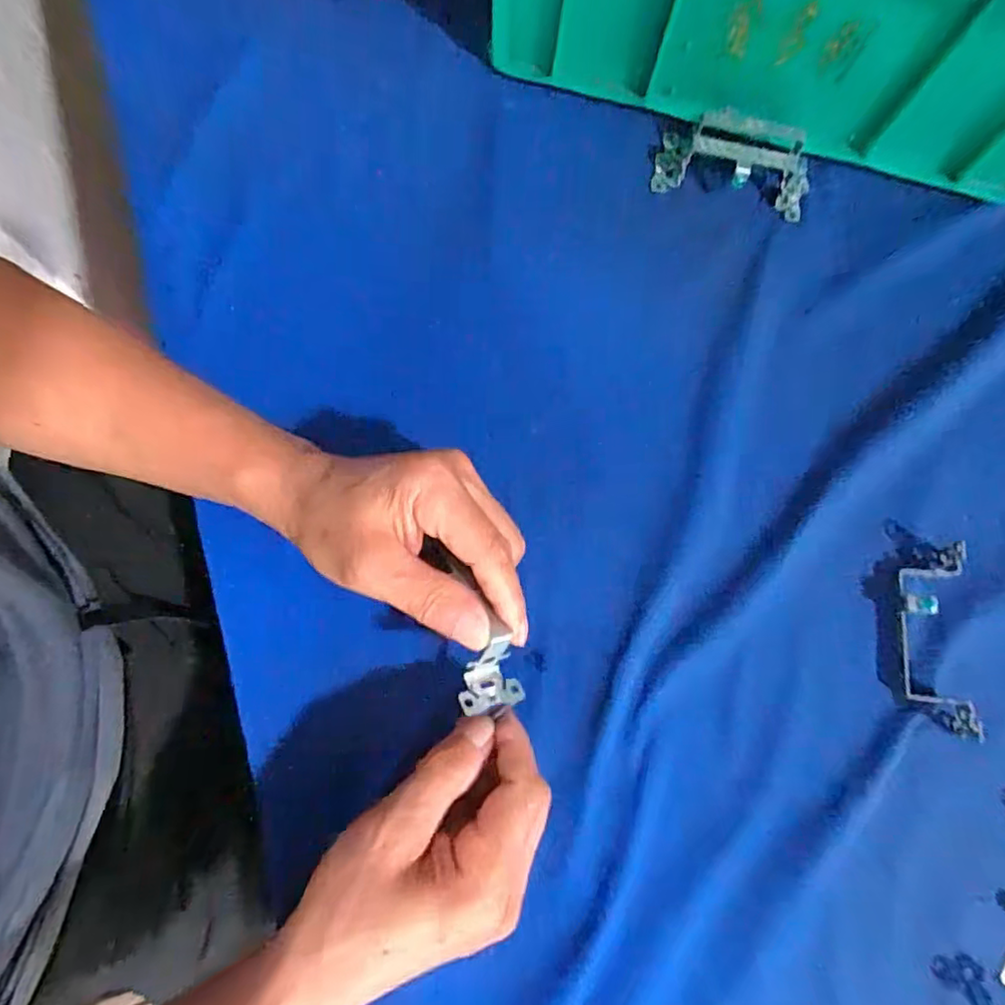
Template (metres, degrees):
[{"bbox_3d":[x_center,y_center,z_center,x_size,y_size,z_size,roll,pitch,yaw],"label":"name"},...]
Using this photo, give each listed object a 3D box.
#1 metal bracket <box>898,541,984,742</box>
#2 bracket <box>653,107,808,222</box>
[{"bbox_3d":[0.242,0.076,0.321,0.033,0.021,0.102,6,76,-2],"label":"metal bracket"},{"bbox_3d":[0.162,-0.235,0.401,0.109,0.041,0.049,12,79,1],"label":"bracket"}]

